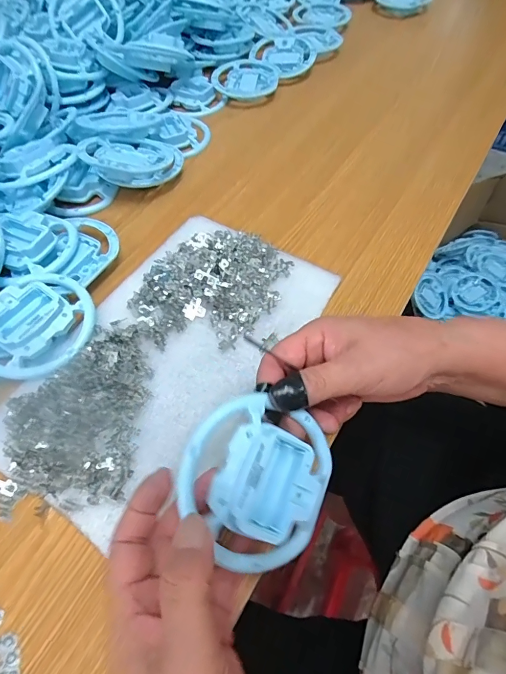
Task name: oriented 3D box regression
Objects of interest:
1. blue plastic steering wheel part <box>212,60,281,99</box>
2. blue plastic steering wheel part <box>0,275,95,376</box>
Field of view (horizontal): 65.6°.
[{"bbox_3d":[-0.012,-0.398,0.600,0.098,0.011,0.094,3,62,5],"label":"blue plastic steering wheel part"},{"bbox_3d":[-0.195,-0.014,0.345,0.091,0.023,0.104,39,66,23],"label":"blue plastic steering wheel part"}]

